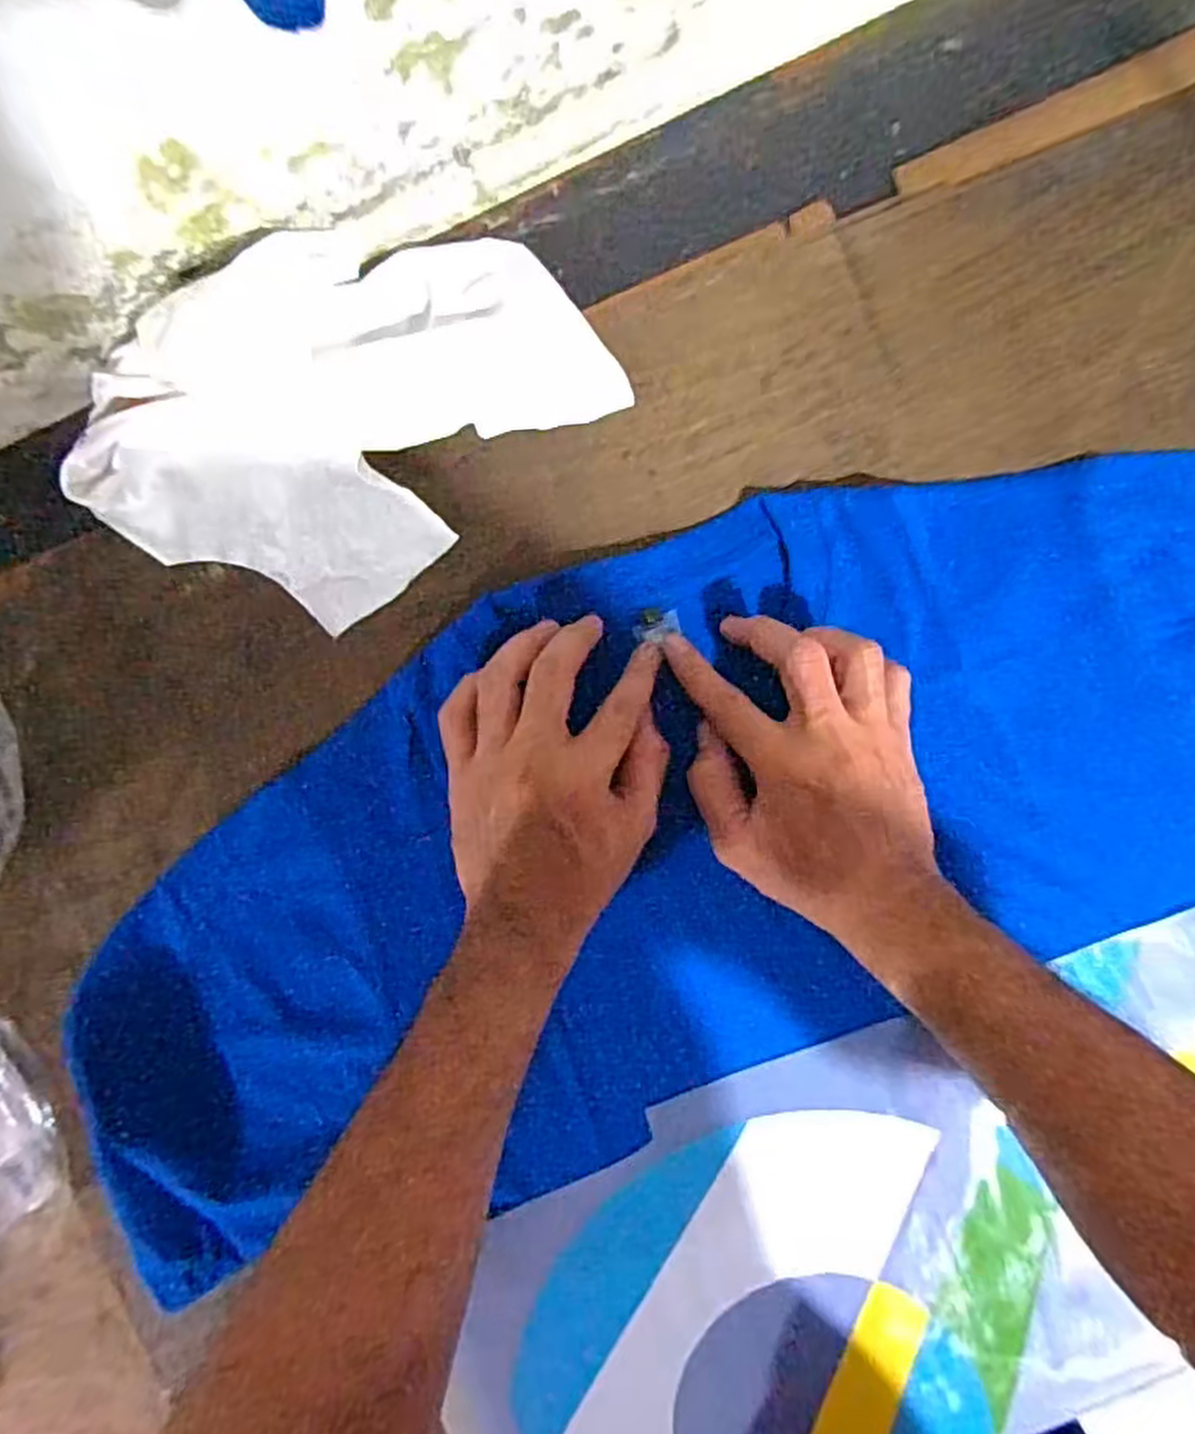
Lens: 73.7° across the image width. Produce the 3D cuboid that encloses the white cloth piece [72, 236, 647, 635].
[{"bbox_3d":[-0.126,-0.149,0.389,0.246,0.033,0.161,-40,89,0],"label":"white cloth piece"}]

